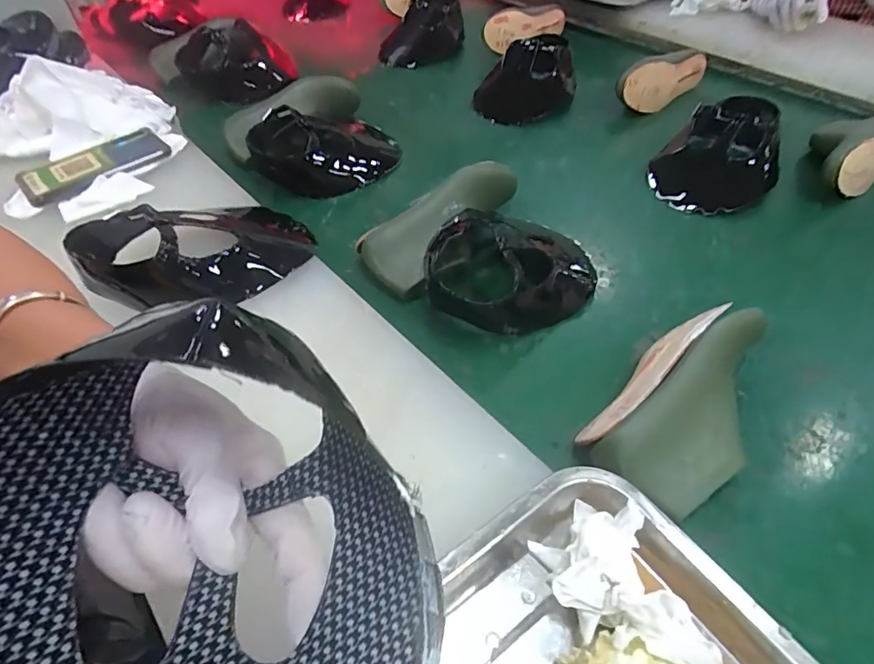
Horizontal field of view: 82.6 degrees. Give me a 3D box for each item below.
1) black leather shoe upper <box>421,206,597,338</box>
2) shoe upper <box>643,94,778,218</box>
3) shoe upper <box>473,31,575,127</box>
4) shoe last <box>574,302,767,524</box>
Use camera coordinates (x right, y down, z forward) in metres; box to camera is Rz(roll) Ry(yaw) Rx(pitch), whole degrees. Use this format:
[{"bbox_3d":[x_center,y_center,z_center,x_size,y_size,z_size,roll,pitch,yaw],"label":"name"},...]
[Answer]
[{"bbox_3d":[0.088,-0.084,0.516,0.151,0.086,0.177,24,52,22],"label":"black leather shoe upper"},{"bbox_3d":[0.352,-0.221,0.625,0.134,0.081,0.162,26,53,23],"label":"shoe upper"},{"bbox_3d":[0.143,-0.403,0.801,0.149,0.080,0.172,9,48,10],"label":"shoe upper"},{"bbox_3d":[0.202,0.055,0.396,0.094,0.068,0.184,35,57,29],"label":"shoe last"}]

